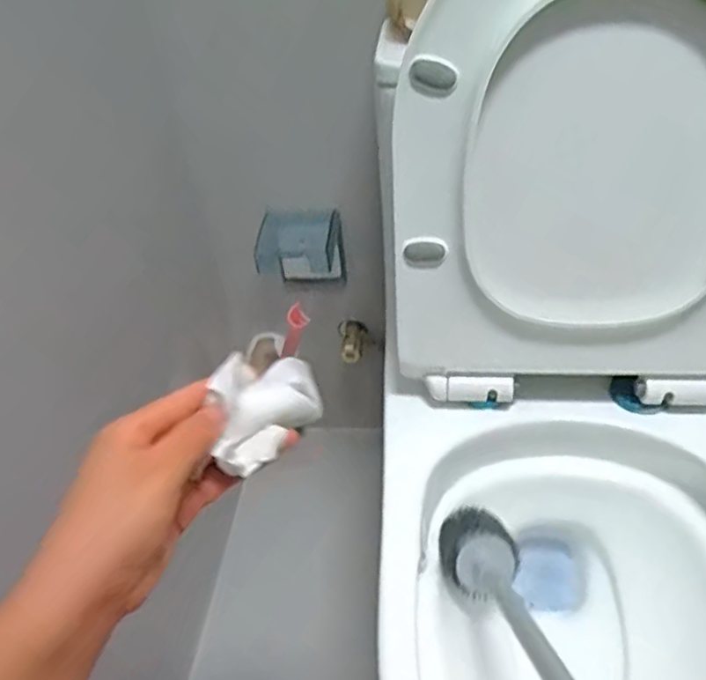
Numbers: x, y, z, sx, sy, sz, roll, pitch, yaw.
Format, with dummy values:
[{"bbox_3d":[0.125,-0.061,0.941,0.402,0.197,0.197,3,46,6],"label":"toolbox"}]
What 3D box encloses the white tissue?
[{"bbox_3d":[-0.050,0.035,0.365,0.039,0.048,0.081,15,45,23],"label":"white tissue"}]

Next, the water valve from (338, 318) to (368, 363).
[{"bbox_3d":[0.000,0.002,1.014,0.041,0.035,0.067,-3,41,4],"label":"water valve"}]

